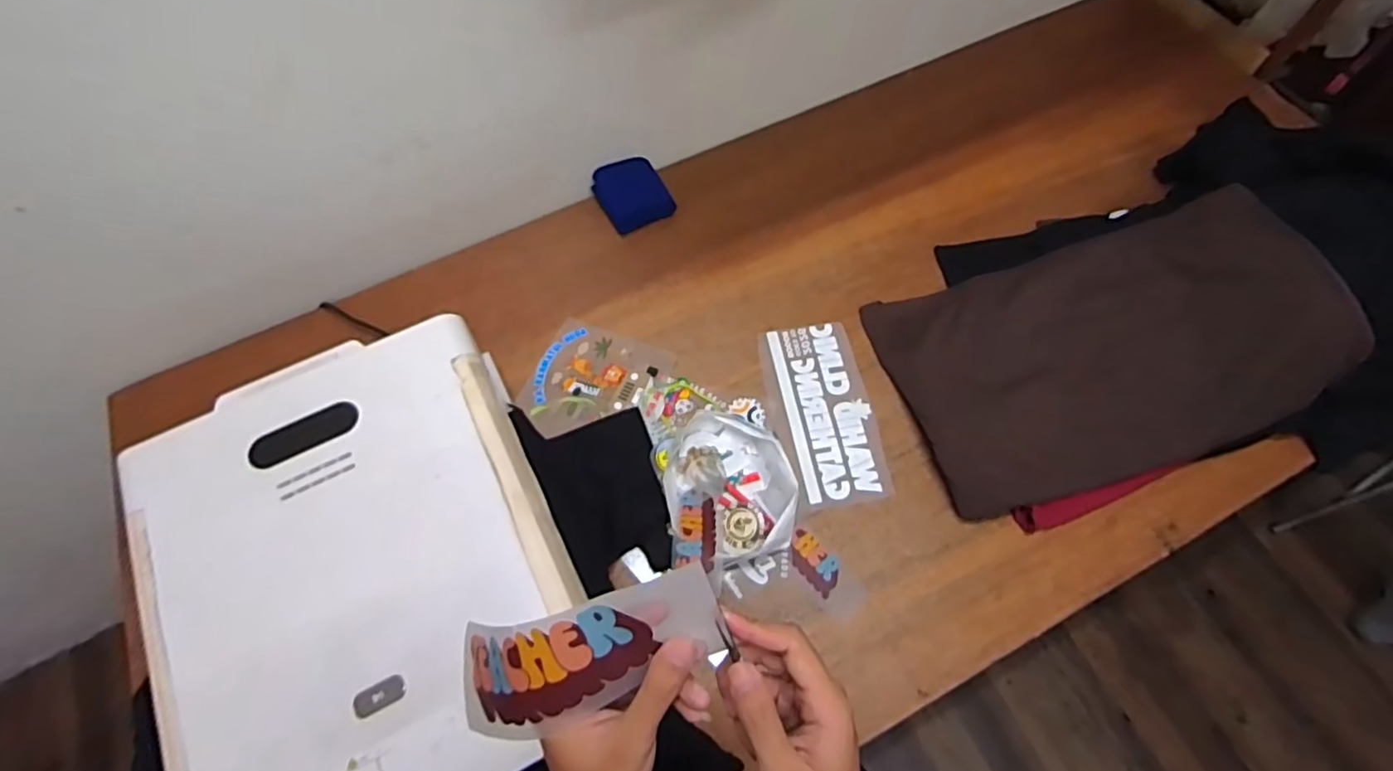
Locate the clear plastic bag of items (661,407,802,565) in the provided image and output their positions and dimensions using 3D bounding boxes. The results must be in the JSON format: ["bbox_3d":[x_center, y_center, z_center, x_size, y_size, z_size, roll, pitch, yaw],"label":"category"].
[{"bbox_3d":[0.043,0.132,0.844,0.161,0.043,0.199,-13,65,-4],"label":"clear plastic bag of items"}]

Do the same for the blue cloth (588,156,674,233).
[{"bbox_3d":[-0.109,-0.328,1.075,0.113,0.024,0.121,-27,83,-15],"label":"blue cloth"}]

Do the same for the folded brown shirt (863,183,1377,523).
[{"bbox_3d":[0.543,-0.052,0.875,0.514,0.101,0.345,-24,63,14],"label":"folded brown shirt"}]

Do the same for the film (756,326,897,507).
[{"bbox_3d":[0.181,0.034,0.914,0.143,0.006,0.278,-7,63,-4],"label":"film"}]

